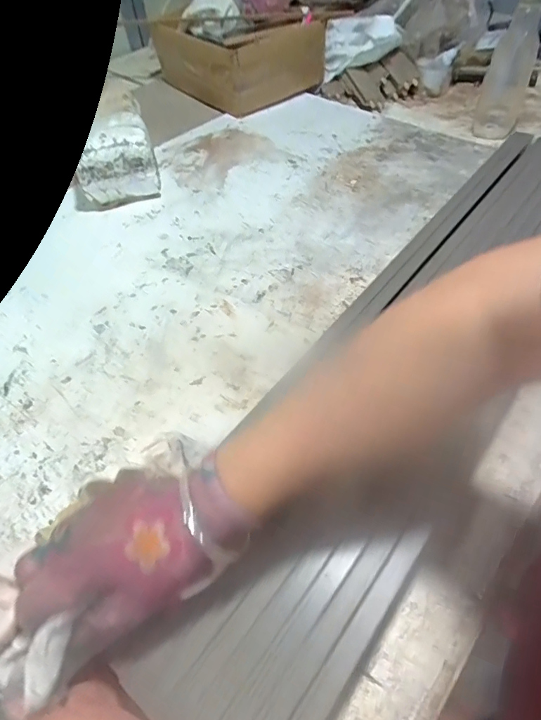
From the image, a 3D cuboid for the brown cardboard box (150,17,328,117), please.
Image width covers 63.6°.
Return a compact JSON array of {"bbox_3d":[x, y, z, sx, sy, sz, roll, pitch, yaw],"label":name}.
[{"bbox_3d":[-0.062,-0.704,1.000,0.276,0.133,0.299,-33,55,-20],"label":"brown cardboard box"}]

